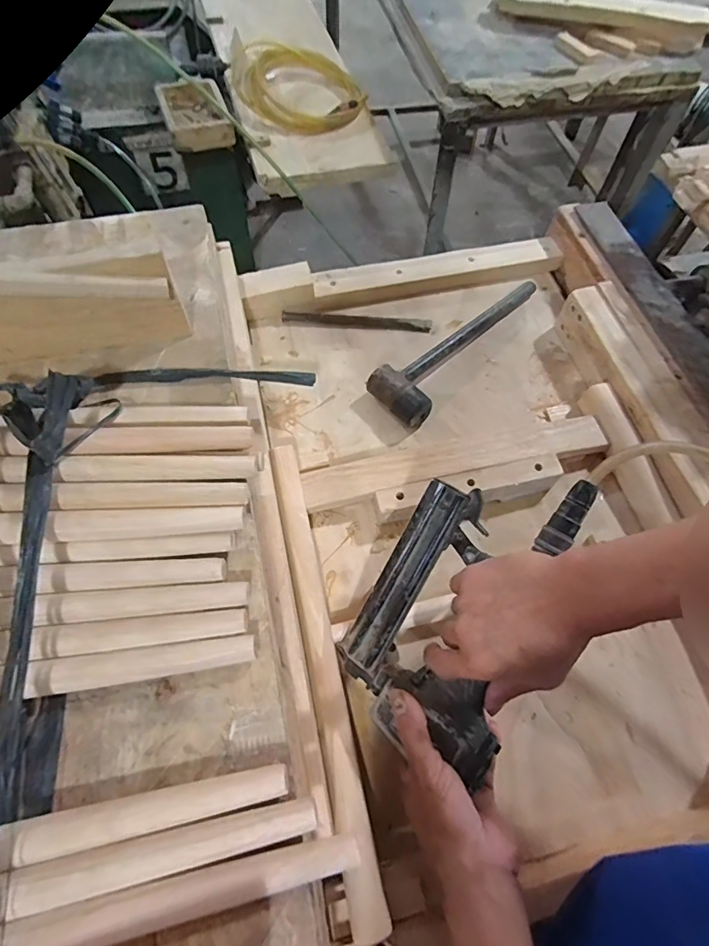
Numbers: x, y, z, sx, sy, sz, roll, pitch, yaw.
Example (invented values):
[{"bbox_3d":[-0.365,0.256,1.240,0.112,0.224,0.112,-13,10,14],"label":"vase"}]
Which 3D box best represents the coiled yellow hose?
[{"bbox_3d":[-0.147,-0.993,1.219,0.298,0.070,0.318,1,63,-1],"label":"coiled yellow hose"}]

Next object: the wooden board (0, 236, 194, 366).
[{"bbox_3d":[-0.283,-0.153,0.441,0.230,0.118,0.020,-14,65,-9],"label":"wooden board"}]

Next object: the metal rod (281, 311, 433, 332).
[{"bbox_3d":[0.004,-0.231,0.724,0.225,0.015,0.017,3,63,0],"label":"metal rod"}]

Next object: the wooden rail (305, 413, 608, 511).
[{"bbox_3d":[0.129,-0.013,0.597,0.382,0.049,0.048,-11,64,-7],"label":"wooden rail"}]

